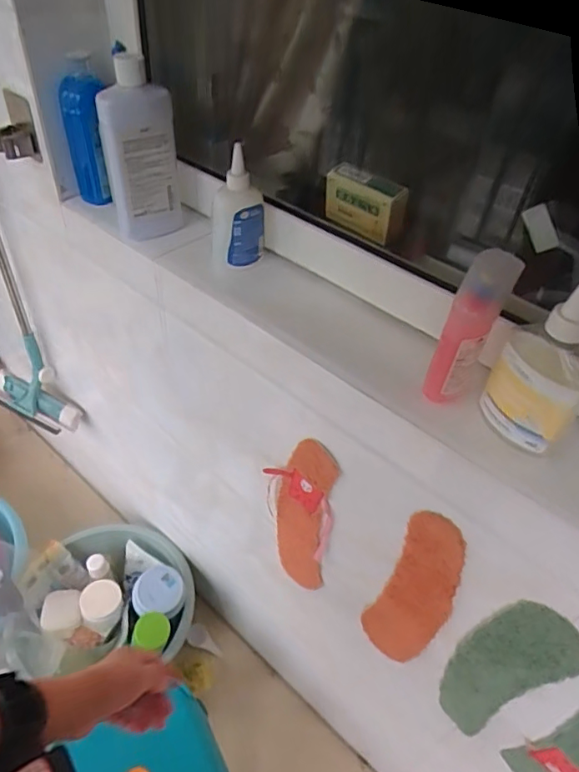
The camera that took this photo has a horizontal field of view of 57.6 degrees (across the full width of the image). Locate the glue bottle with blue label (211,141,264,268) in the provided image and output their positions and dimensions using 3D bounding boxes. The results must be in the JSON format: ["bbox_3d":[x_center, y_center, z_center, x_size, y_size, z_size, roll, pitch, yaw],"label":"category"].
[{"bbox_3d":[-0.062,-0.212,0.639,0.068,0.122,0.054,-22,51,-25],"label":"glue bottle with blue label"}]

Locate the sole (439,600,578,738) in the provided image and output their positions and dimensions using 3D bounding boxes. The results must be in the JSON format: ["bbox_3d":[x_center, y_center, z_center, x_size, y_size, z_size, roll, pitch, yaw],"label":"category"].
[{"bbox_3d":[0.241,0.337,0.614,0.088,0.326,0.012,34,51,26],"label":"sole"}]

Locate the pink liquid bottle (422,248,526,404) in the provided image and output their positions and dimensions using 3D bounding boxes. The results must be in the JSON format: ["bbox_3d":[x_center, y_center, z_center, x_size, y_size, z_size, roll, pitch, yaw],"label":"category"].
[{"bbox_3d":[0.161,-0.049,0.474,0.034,0.151,0.036,32,50,24],"label":"pink liquid bottle"}]

